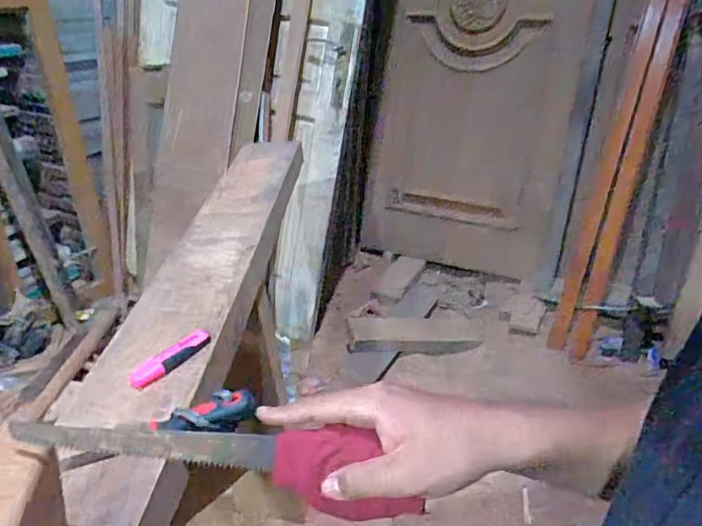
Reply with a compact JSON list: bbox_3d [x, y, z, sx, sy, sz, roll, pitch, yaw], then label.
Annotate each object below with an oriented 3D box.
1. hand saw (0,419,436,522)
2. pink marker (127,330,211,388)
[{"bbox_3d":[-0.095,0.132,0.372,0.280,0.053,0.033,6,29,4],"label":"hand saw"},{"bbox_3d":[-0.212,0.112,0.645,0.024,0.018,0.108,22,35,33],"label":"pink marker"}]

